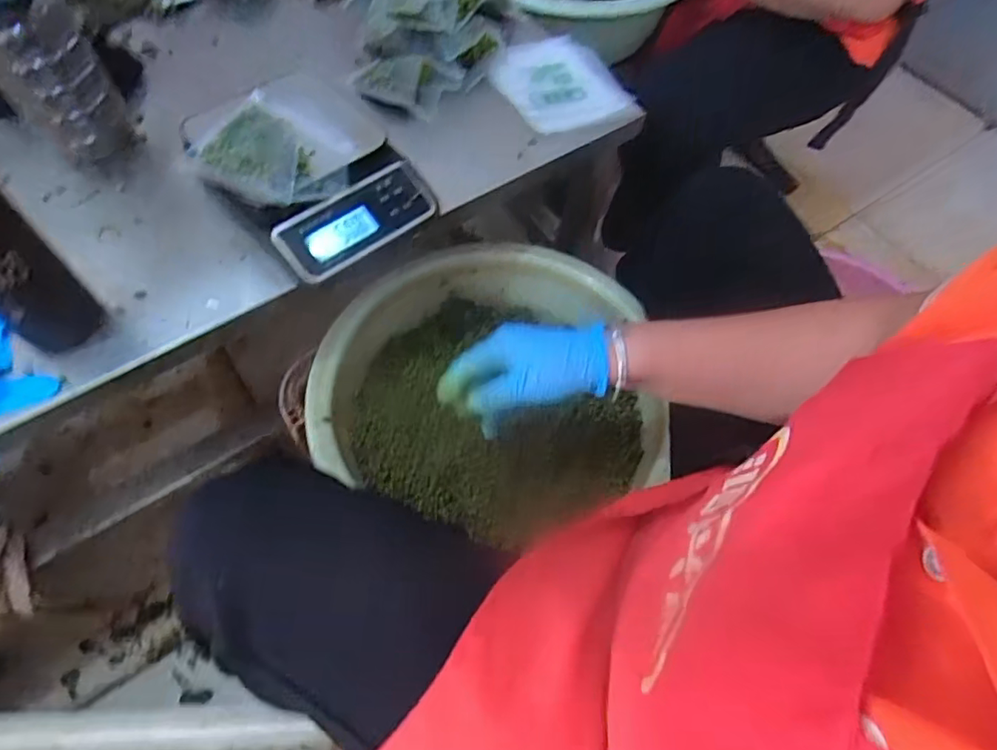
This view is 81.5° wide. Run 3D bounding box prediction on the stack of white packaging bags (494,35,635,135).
[{"bbox_3d":[0.072,-0.326,0.648,0.127,0.019,0.147,-31,68,-19],"label":"stack of white packaging bags"}]

